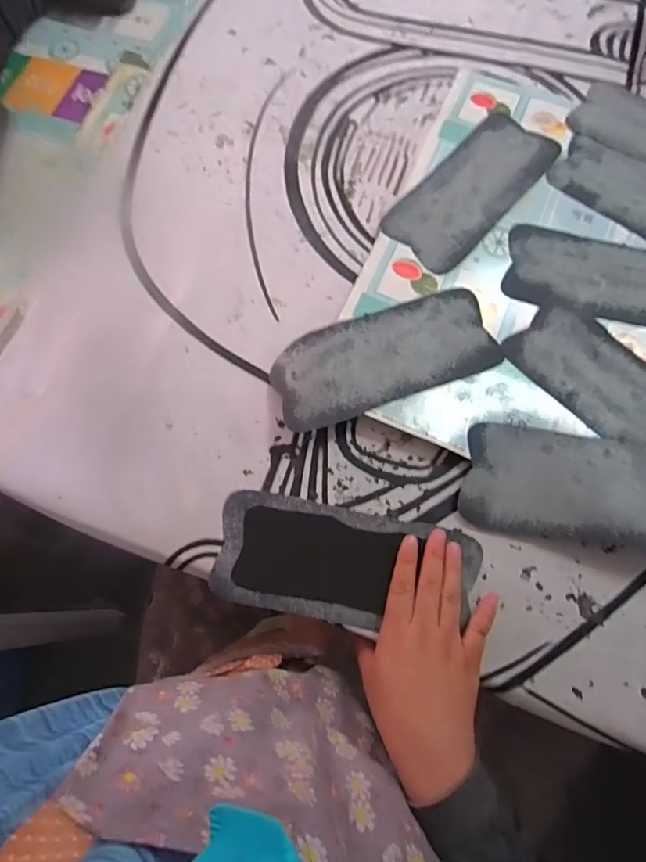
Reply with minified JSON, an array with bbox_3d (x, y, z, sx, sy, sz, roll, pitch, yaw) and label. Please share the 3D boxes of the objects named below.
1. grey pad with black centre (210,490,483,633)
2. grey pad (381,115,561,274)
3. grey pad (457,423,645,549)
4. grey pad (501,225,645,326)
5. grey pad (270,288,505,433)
[{"bbox_3d":[0.019,0.119,0.447,0.226,0.009,0.097,11,72,4],"label":"grey pad with black centre"},{"bbox_3d":[0.167,-0.271,0.556,0.094,0.017,0.226,38,76,12],"label":"grey pad"},{"bbox_3d":[0.243,0.051,0.445,0.226,0.018,0.095,8,67,11],"label":"grey pad"},{"bbox_3d":[0.308,-0.158,0.526,0.226,0.012,0.092,14,72,5],"label":"grey pad"},{"bbox_3d":[0.062,-0.074,0.488,0.221,0.023,0.094,-21,72,-6],"label":"grey pad"}]

